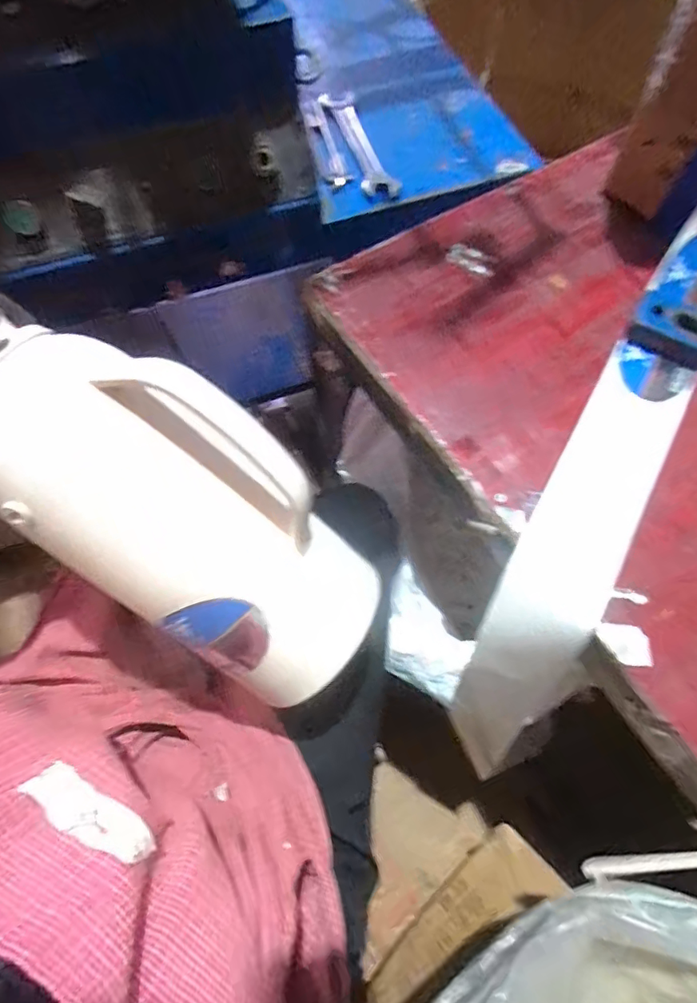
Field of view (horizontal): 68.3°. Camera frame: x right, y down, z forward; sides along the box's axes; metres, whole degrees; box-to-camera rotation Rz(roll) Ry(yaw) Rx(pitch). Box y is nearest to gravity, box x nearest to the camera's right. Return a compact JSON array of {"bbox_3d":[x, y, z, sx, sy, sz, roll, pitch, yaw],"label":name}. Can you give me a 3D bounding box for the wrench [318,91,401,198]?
[{"bbox_3d":[0.013,-0.433,0.621,0.043,0.015,0.193,-17,67,-8],"label":"wrench"}]

